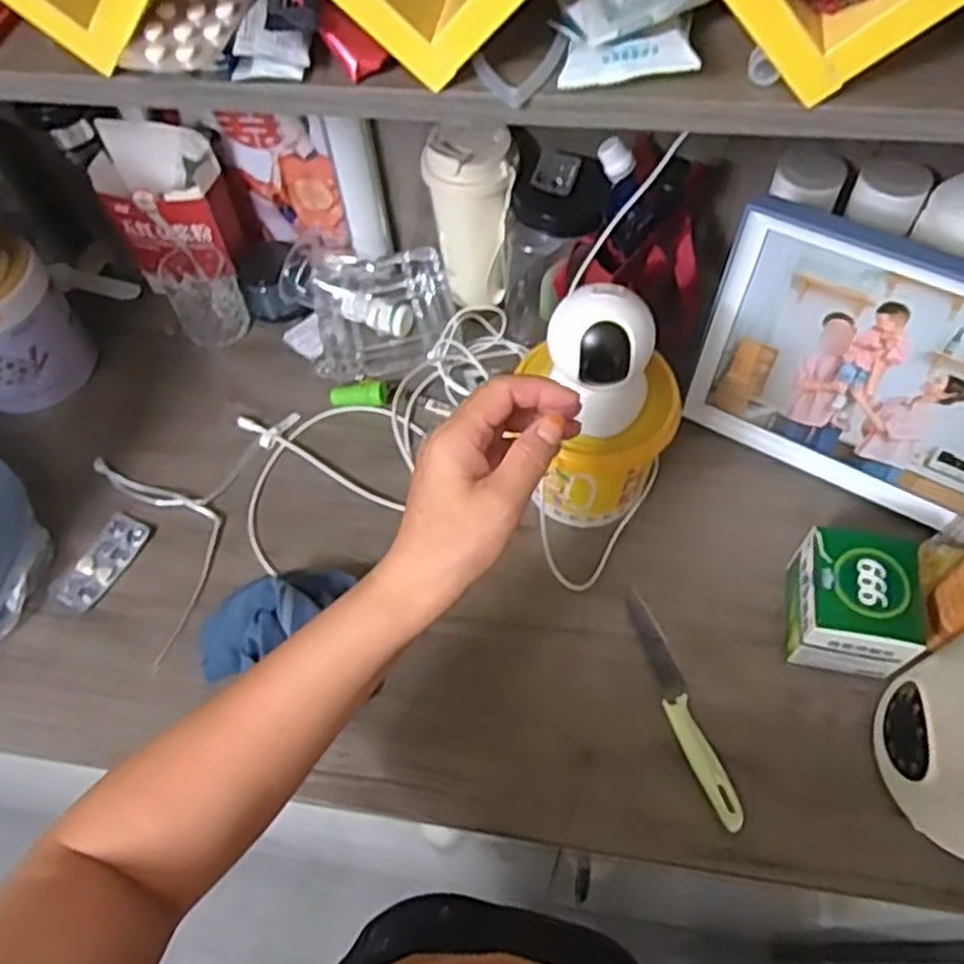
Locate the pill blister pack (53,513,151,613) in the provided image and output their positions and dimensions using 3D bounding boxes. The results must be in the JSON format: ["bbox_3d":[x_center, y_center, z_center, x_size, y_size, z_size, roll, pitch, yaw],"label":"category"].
[{"bbox_3d":[-0.343,0.071,0.689,0.043,0.007,0.094,19,62,15],"label":"pill blister pack"}]

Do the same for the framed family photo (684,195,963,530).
[{"bbox_3d":[0.317,-0.084,0.618,0.270,0.222,0.029,27,54,19],"label":"framed family photo"}]

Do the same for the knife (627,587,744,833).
[{"bbox_3d":[0.153,0.172,0.596,0.023,0.013,0.190,-15,59,-6],"label":"knife"}]

